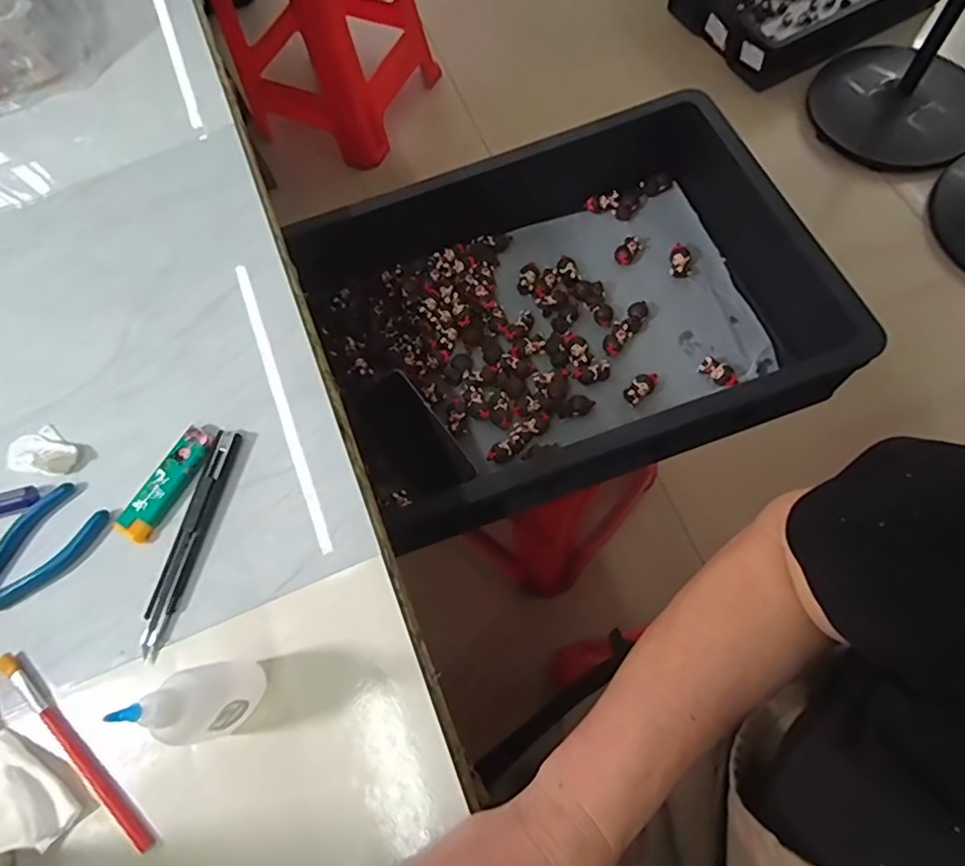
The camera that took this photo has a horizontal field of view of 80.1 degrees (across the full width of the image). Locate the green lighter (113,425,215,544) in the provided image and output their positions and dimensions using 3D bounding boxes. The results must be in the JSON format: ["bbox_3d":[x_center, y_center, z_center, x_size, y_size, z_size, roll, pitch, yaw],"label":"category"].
[{"bbox_3d":[-0.204,0.033,0.374,0.027,0.010,0.078,29,74,16],"label":"green lighter"}]

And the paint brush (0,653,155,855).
[{"bbox_3d":[-0.235,0.179,0.327,0.147,0.006,0.010,36,77,18],"label":"paint brush"}]

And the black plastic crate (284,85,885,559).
[{"bbox_3d":[0.090,-0.162,0.699,0.517,0.149,0.447,-23,68,-3],"label":"black plastic crate"}]

